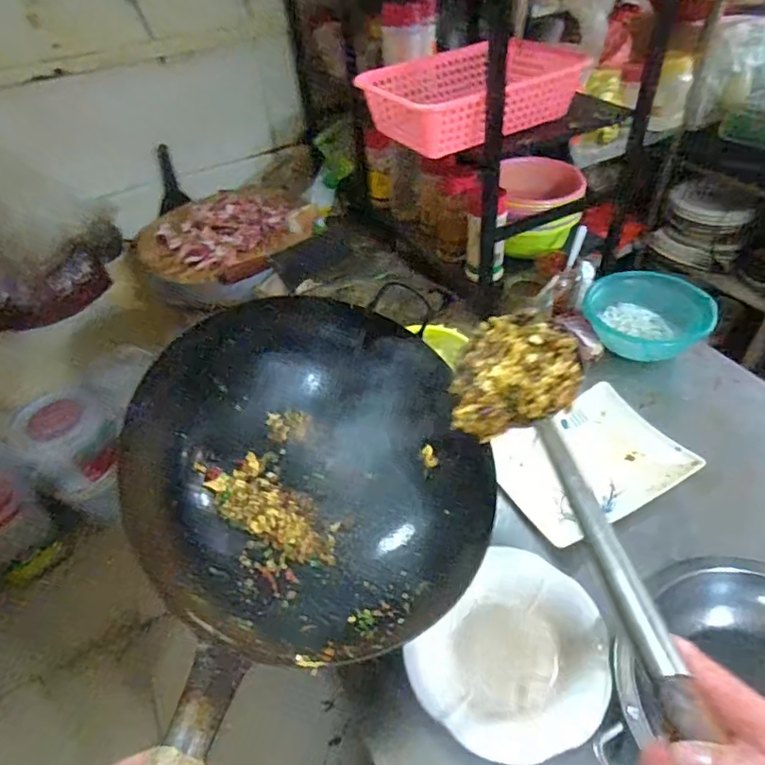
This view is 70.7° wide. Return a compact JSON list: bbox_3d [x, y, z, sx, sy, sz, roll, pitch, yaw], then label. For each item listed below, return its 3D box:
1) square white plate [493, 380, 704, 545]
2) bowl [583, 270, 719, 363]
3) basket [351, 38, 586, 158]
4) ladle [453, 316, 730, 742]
[{"bbox_3d":[0.285,0.106,0.765,0.236,0.030,0.190,-22,50,-15],"label":"square white plate"},{"bbox_3d":[0.458,-0.118,0.933,0.202,0.064,0.178,30,56,28],"label":"bowl"},{"bbox_3d":[0.138,-0.470,0.883,0.279,0.073,0.228,-28,51,-20],"label":"basket"},{"bbox_3d":[0.132,0.081,0.377,0.116,0.080,0.464,-3,29,2],"label":"ladle"}]

